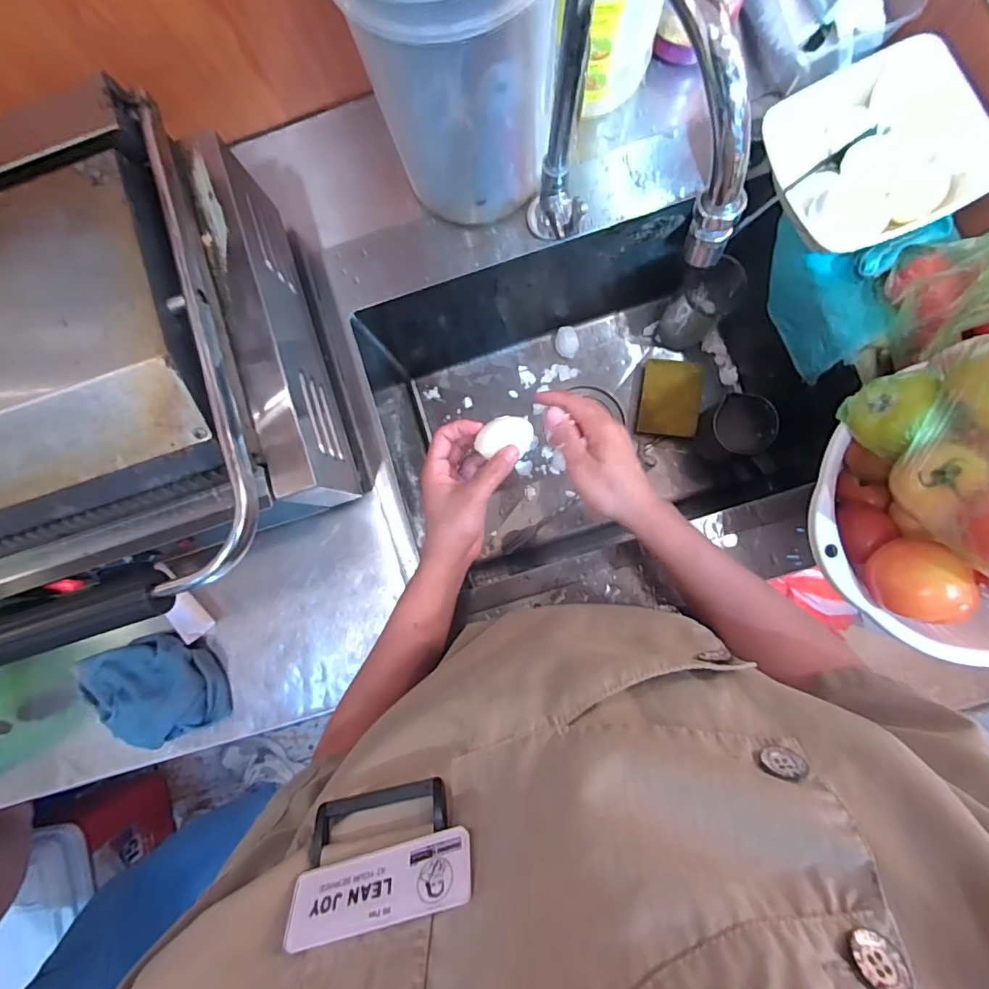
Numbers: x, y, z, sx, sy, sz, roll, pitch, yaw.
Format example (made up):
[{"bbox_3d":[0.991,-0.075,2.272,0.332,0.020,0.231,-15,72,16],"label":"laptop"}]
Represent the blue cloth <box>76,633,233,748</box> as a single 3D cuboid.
[{"bbox_3d":[-0.335,0.192,0.498,0.138,0.041,0.102,-20,84,3],"label":"blue cloth"}]

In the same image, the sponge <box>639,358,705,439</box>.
[{"bbox_3d":[0.236,-0.129,0.685,0.075,0.019,0.100,10,86,6],"label":"sponge"}]

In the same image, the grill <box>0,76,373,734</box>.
[{"bbox_3d":[-0.369,-0.044,0.433,0.429,0.187,0.383,-18,84,3],"label":"grill"}]

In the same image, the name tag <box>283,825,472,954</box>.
[{"bbox_3d":[-0.045,0.152,0.199,0.073,0.026,0.004,-20,122,4],"label":"name tag"}]

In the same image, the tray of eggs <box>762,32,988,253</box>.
[{"bbox_3d":[0.319,-0.297,0.441,0.145,0.057,0.156,-19,84,3],"label":"tray of eggs"}]

